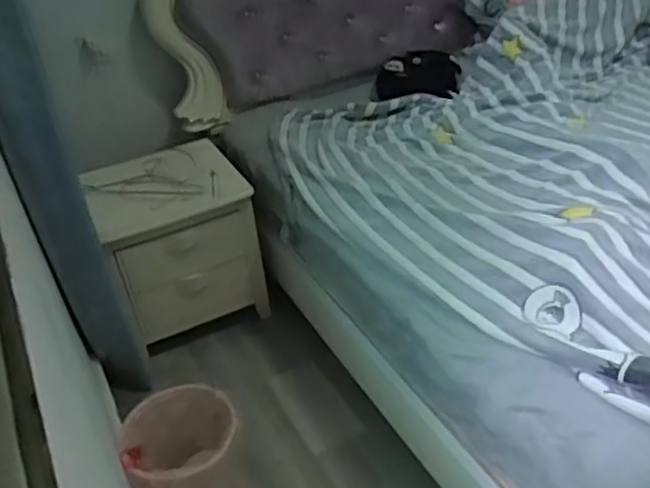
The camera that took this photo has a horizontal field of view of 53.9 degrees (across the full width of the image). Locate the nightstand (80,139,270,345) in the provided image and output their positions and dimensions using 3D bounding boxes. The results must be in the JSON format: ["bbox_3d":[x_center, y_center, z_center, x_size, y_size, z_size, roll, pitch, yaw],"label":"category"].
[{"bbox_3d":[-0.423,-0.013,1.796,0.401,0.419,0.337,-21,37,-21],"label":"nightstand"}]

